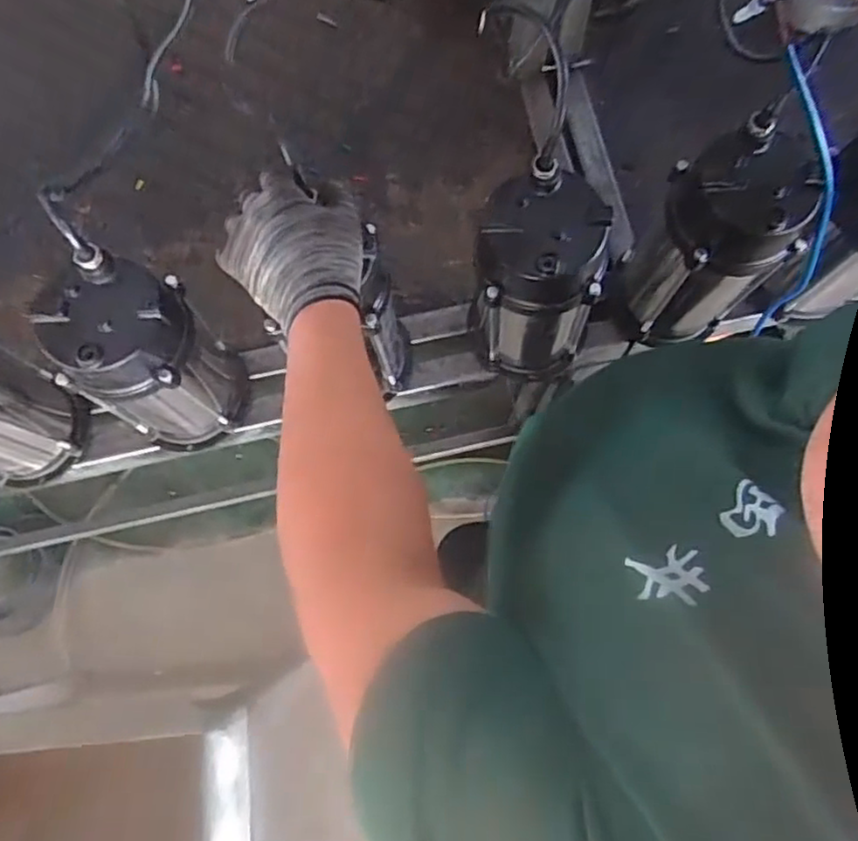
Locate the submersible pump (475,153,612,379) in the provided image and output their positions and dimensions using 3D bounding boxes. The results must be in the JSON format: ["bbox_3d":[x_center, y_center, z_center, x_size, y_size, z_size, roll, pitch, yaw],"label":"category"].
[{"bbox_3d":[0.113,-0.133,0.719,0.124,0.273,0.114,15,77,5],"label":"submersible pump"}]

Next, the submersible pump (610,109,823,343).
[{"bbox_3d":[0.285,-0.175,0.703,0.126,0.254,0.120,36,80,9],"label":"submersible pump"}]

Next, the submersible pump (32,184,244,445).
[{"bbox_3d":[-0.263,-0.053,0.690,0.141,0.261,0.135,26,78,7],"label":"submersible pump"}]

